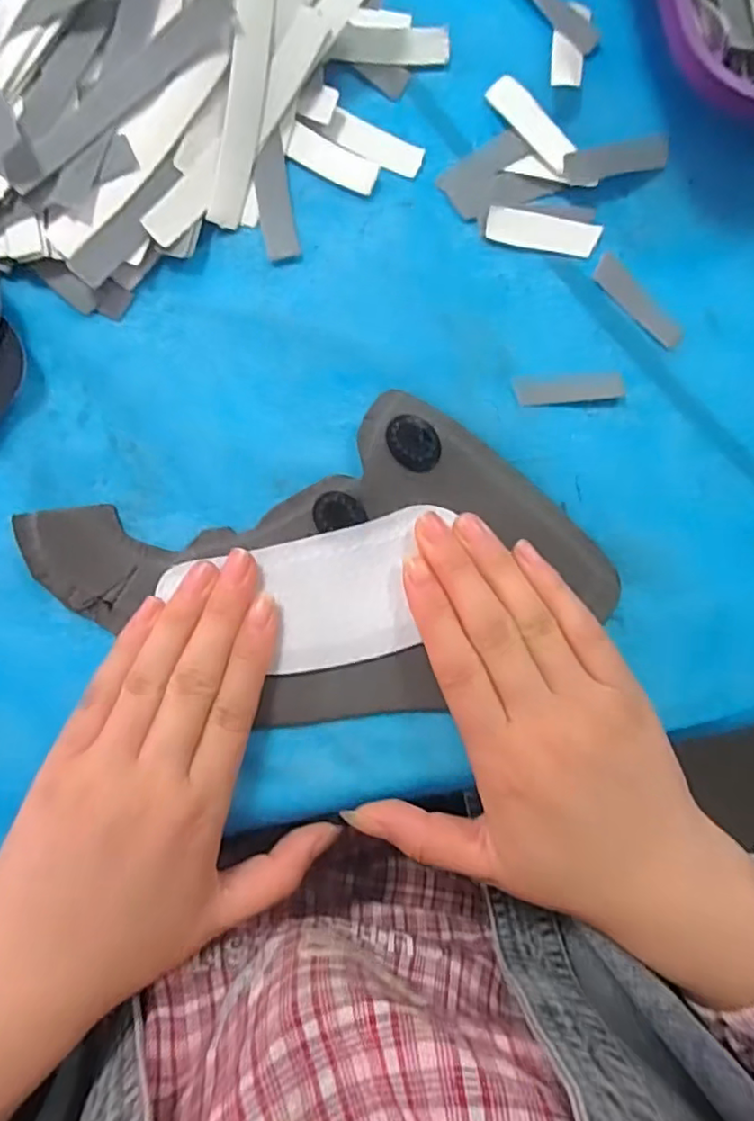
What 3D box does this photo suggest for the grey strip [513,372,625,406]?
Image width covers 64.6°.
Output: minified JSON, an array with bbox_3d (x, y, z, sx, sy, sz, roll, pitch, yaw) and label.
[{"bbox_3d":[0.080,-0.072,0.246,0.045,0.004,0.011,-5,91,-3],"label":"grey strip"}]

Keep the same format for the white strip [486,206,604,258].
[{"bbox_3d":[0.069,-0.136,0.247,0.046,0.004,0.014,8,90,-3],"label":"white strip"}]

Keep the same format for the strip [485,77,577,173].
[{"bbox_3d":[0.063,-0.177,0.242,0.011,0.006,0.044,-38,92,-2],"label":"strip"}]

